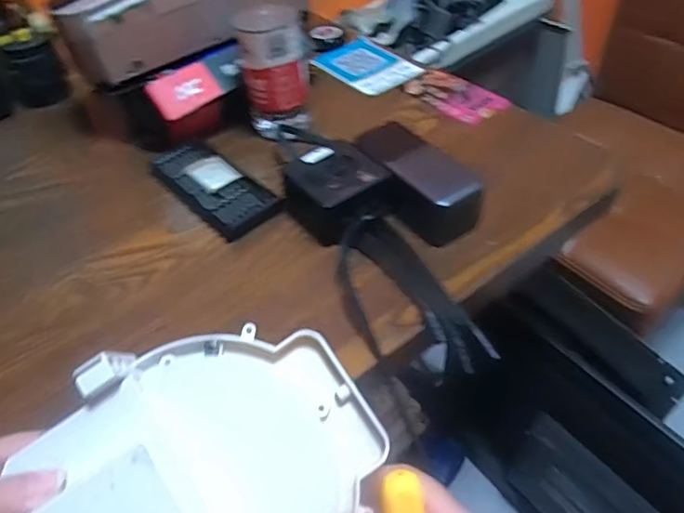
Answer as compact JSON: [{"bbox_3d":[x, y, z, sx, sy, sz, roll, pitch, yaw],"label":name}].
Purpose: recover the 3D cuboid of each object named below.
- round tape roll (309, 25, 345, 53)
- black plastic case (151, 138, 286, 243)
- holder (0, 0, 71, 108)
[{"bbox_3d":[-0.020,-0.308,0.755,0.046,0.025,0.048,-3,46,3],"label":"round tape roll"},{"bbox_3d":[-0.133,-0.074,0.552,0.064,0.021,0.160,-36,53,-26],"label":"black plastic case"},{"bbox_3d":[-0.420,-0.290,0.695,0.113,0.163,0.078,31,56,30],"label":"holder"}]

